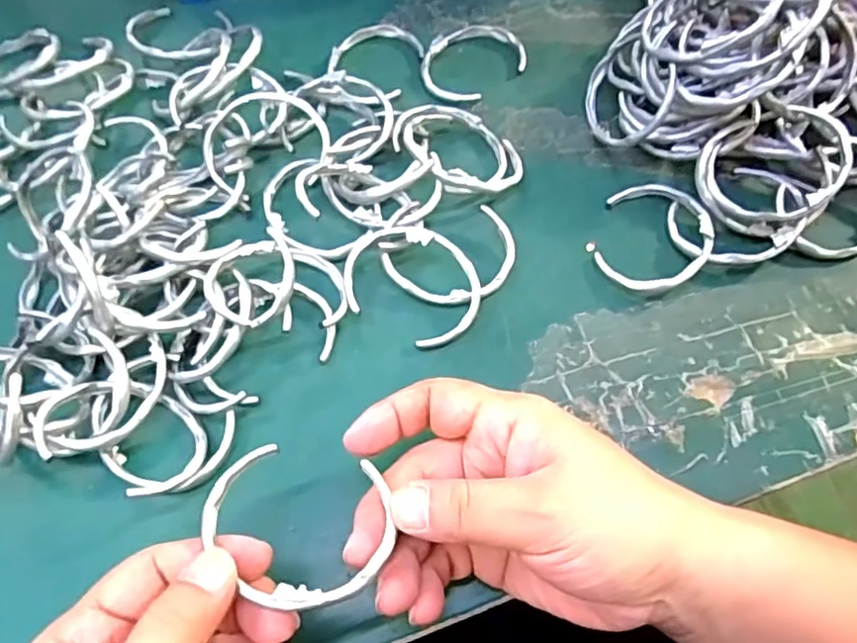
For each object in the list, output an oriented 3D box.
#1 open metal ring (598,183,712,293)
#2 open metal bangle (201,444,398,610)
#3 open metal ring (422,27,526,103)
[{"bbox_3d":[0.115,-0.042,0.316,0.052,0.015,0.067,16,64,10],"label":"open metal ring"},{"bbox_3d":[-0.046,0.070,0.216,0.068,0.010,0.052,7,63,6],"label":"open metal bangle"},{"bbox_3d":[0.026,-0.163,0.387,0.070,0.008,0.053,-41,68,-18],"label":"open metal ring"}]

